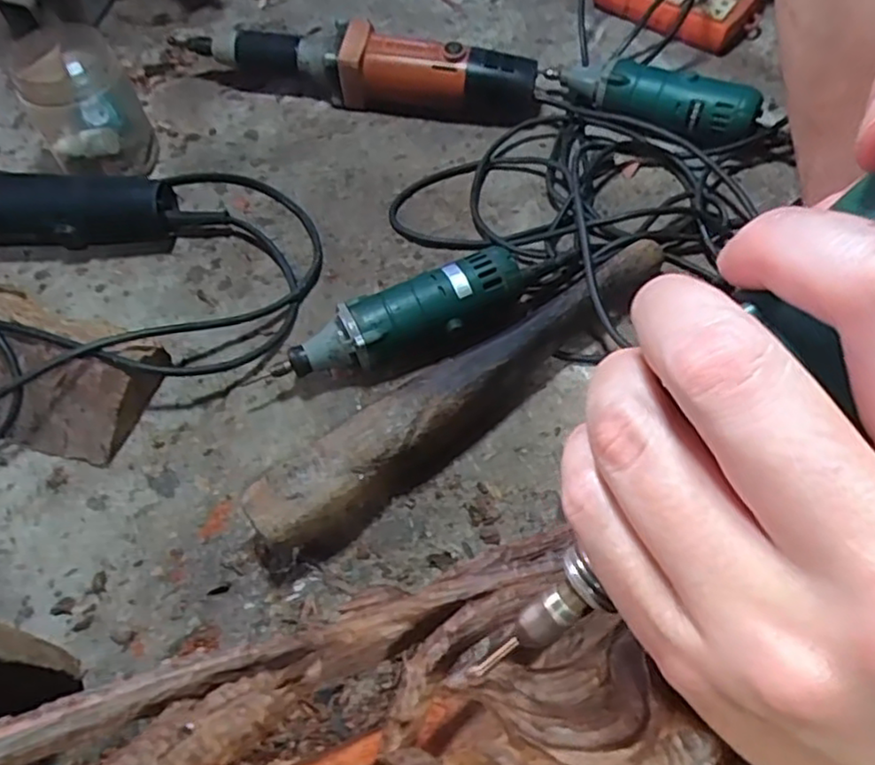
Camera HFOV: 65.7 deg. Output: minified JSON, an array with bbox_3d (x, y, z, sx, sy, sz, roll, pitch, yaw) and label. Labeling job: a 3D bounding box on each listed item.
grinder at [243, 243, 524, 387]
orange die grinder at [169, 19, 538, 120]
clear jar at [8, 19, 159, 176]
[{"bbox_3d":[-0.031,-0.044,0.547,0.212,0.055,0.045,-22,60,-11],"label":"grinder"},{"bbox_3d":[-0.092,-0.329,0.708,0.392,0.073,0.062,9,59,7],"label":"orange die grinder"},{"bbox_3d":[-0.339,-0.268,0.657,0.090,0.117,0.114,-26,61,-13],"label":"clear jar"}]

